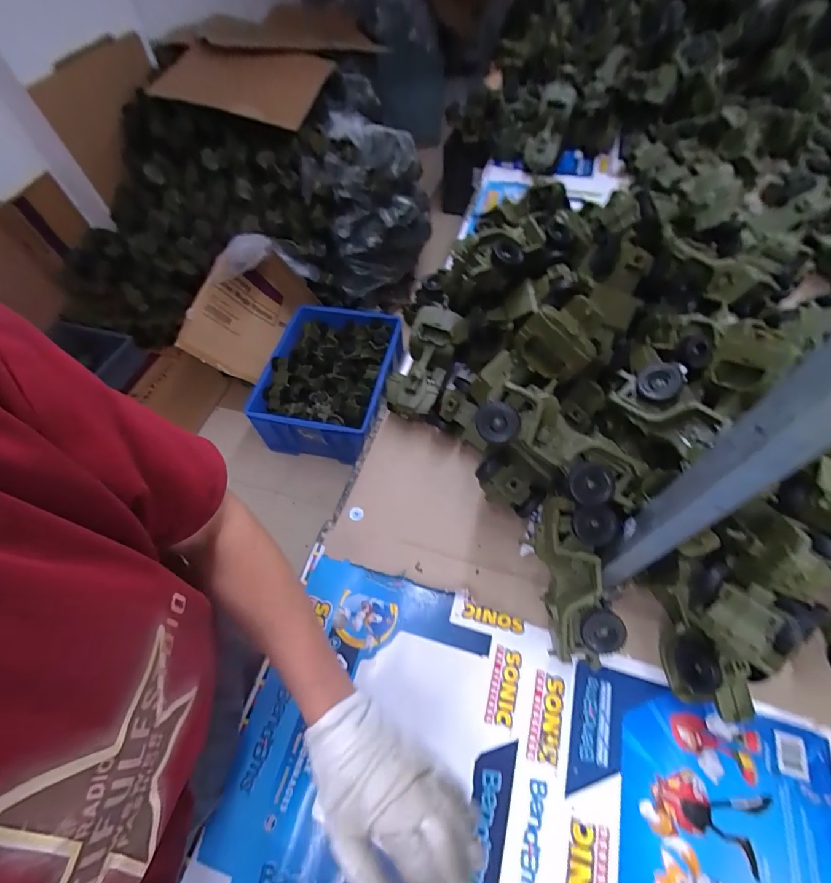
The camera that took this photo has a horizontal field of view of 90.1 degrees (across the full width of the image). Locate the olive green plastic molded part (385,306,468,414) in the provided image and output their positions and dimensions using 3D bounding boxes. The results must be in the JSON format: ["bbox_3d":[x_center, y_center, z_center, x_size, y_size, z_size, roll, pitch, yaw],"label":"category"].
[{"bbox_3d":[0.019,-0.124,0.669,0.084,0.079,0.183,20,84,16],"label":"olive green plastic molded part"}]

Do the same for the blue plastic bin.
[{"bbox_3d":[-0.298,-0.210,1.516,0.422,0.232,0.533,10,59,10],"label":"blue plastic bin"}]

